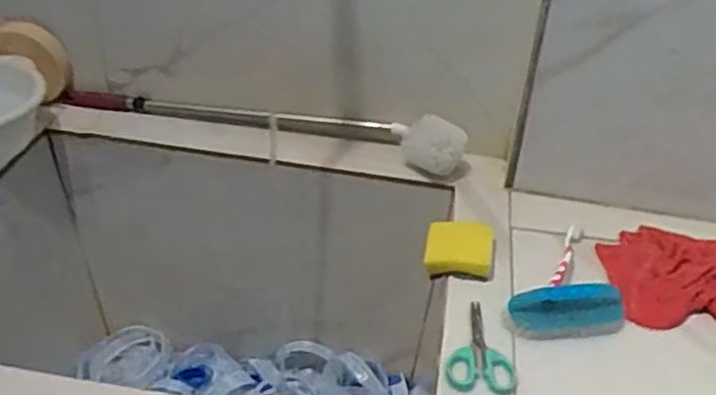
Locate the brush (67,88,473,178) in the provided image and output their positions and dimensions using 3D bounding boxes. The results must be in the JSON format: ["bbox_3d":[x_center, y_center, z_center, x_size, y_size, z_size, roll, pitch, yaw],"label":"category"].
[{"bbox_3d":[-0.138,-0.115,1.019,0.579,0.068,0.079,11,37,11],"label":"brush"}]

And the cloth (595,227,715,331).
[{"bbox_3d":[0.368,0.086,0.822,0.170,0.024,0.161,6,36,5],"label":"cloth"}]

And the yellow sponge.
[{"bbox_3d":[0.116,0.057,0.832,0.078,0.042,0.068,7,36,5],"label":"yellow sponge"}]

